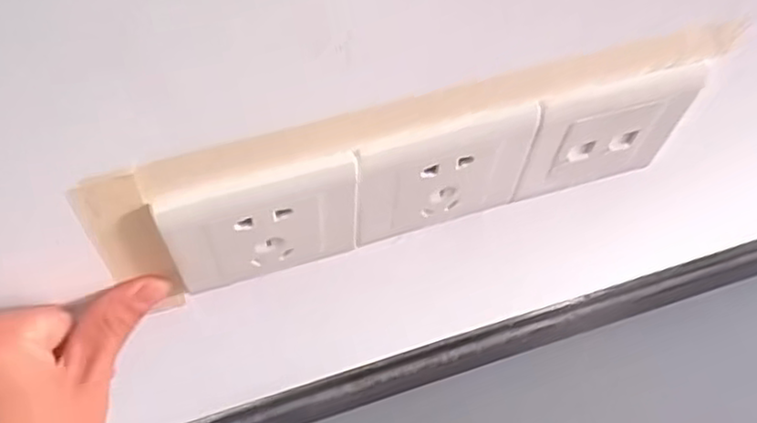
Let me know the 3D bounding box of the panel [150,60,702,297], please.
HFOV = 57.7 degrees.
[{"bbox_3d":[0.029,-0.015,0.326,0.251,0.073,0.011,-16,63,-12],"label":"panel"}]

